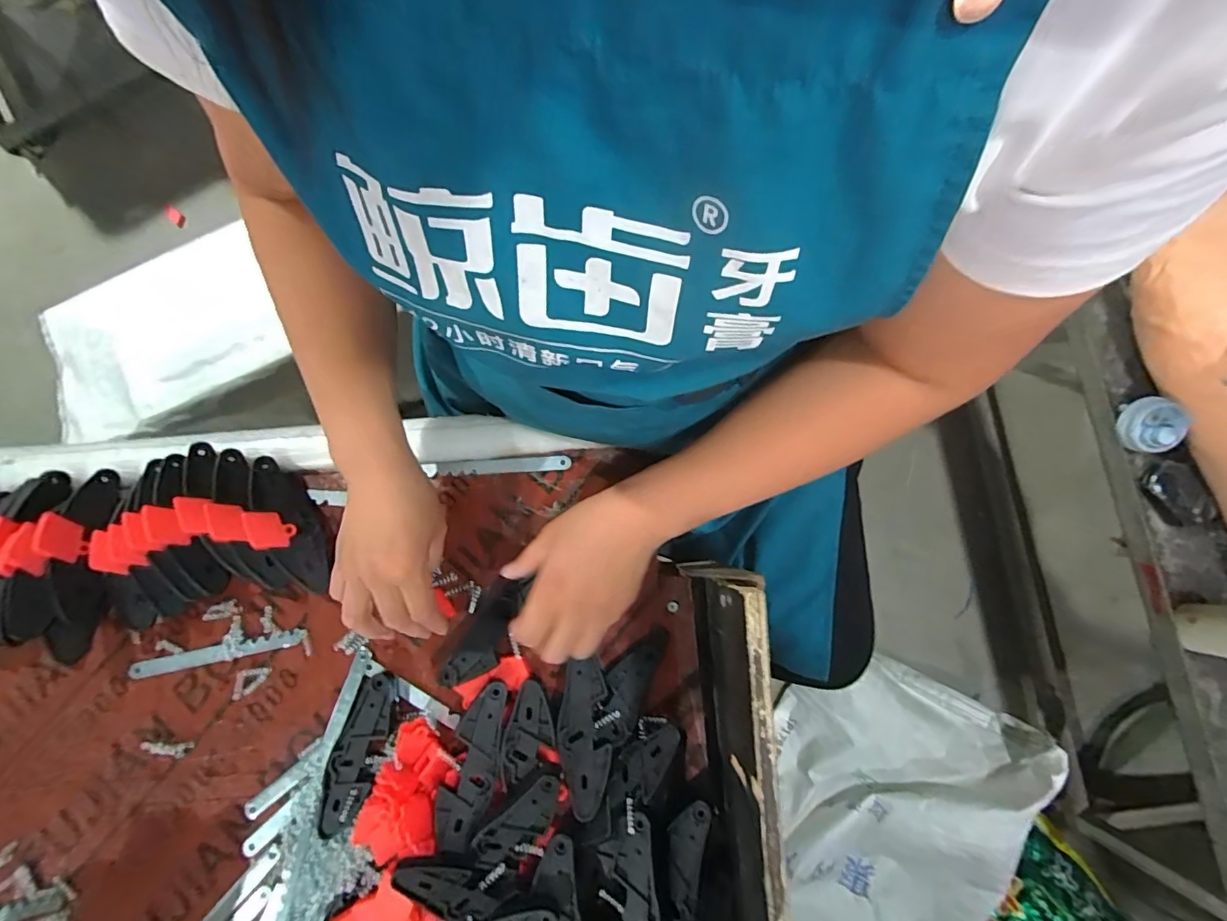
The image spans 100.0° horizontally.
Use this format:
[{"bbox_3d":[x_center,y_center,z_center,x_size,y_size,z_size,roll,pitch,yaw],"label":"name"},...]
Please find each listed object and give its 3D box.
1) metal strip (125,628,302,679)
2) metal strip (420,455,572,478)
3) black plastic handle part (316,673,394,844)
[{"bbox_3d":[-0.343,0.167,0.444,0.151,0.004,0.014,-12,80,-1],"label":"metal strip"},{"bbox_3d":[-0.104,0.005,0.463,0.128,0.004,0.014,-3,80,0],"label":"metal strip"},{"bbox_3d":[-0.210,0.239,0.421,0.041,0.016,0.123,18,81,4],"label":"black plastic handle part"}]

